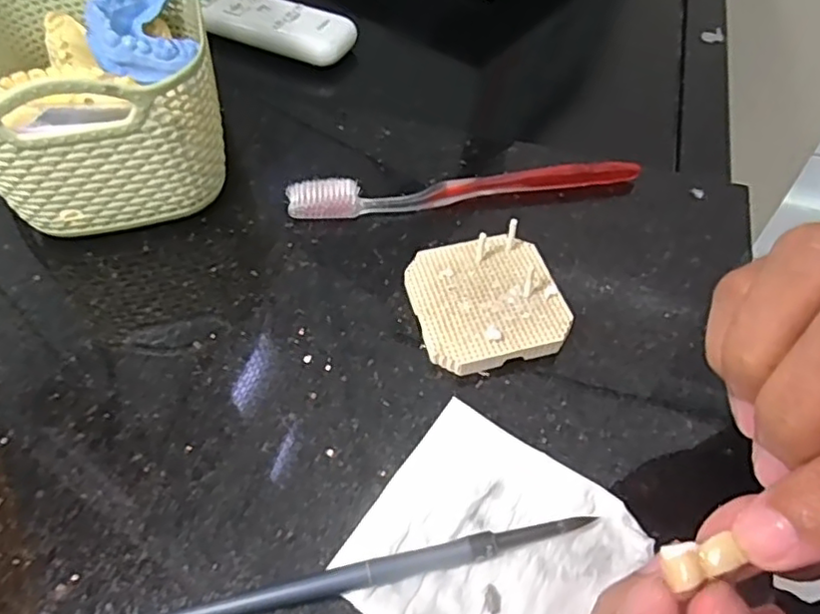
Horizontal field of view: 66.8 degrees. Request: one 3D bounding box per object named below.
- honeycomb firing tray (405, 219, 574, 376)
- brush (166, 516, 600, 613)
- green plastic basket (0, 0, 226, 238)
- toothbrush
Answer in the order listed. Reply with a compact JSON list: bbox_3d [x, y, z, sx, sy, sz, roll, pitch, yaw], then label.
[{"bbox_3d":[0.035,-0.002,0.288,0.065,0.015,0.069,-13,54,-10],"label":"honeycomb firing tray"},{"bbox_3d":[-0.015,0.093,0.217,0.163,0.008,0.009,-10,53,-8],"label":"brush"},{"bbox_3d":[-0.164,-0.120,0.323,0.110,0.092,0.167,-12,54,-10],"label":"green plastic basket"},{"bbox_3d":[0.030,-0.062,0.331,0.186,0.013,0.020,-4,53,-4],"label":"toothbrush"}]

